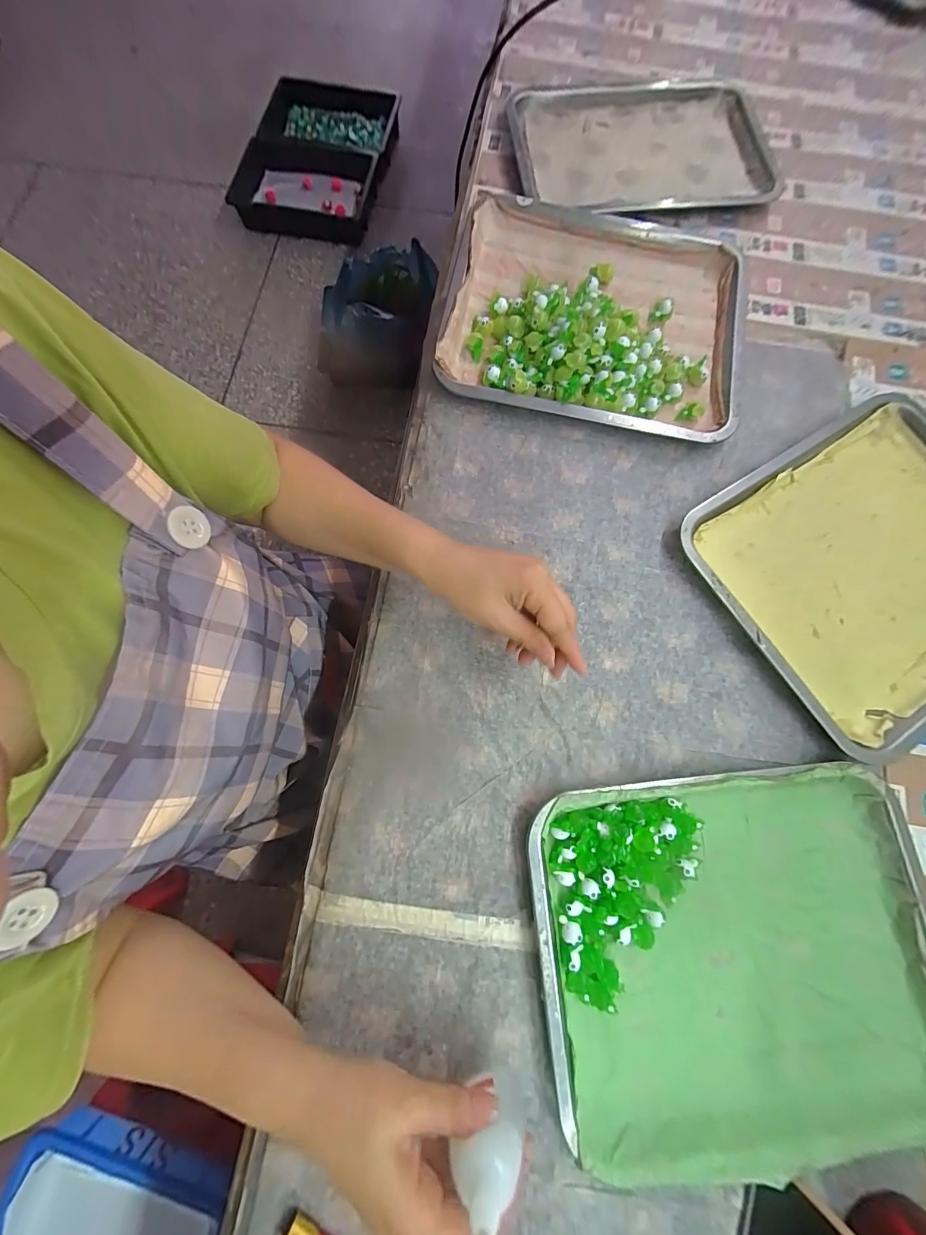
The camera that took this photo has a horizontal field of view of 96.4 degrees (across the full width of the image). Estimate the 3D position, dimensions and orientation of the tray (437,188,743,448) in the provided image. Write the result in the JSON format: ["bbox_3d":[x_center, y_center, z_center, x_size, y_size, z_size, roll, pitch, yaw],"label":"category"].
[{"bbox_3d":[0.140,-0.336,0.445,0.322,0.042,0.279,12,76,3],"label":"tray"}]

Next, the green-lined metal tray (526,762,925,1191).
[{"bbox_3d":[0.205,0.248,0.311,0.293,0.022,0.242,-6,76,-2],"label":"green-lined metal tray"}]

